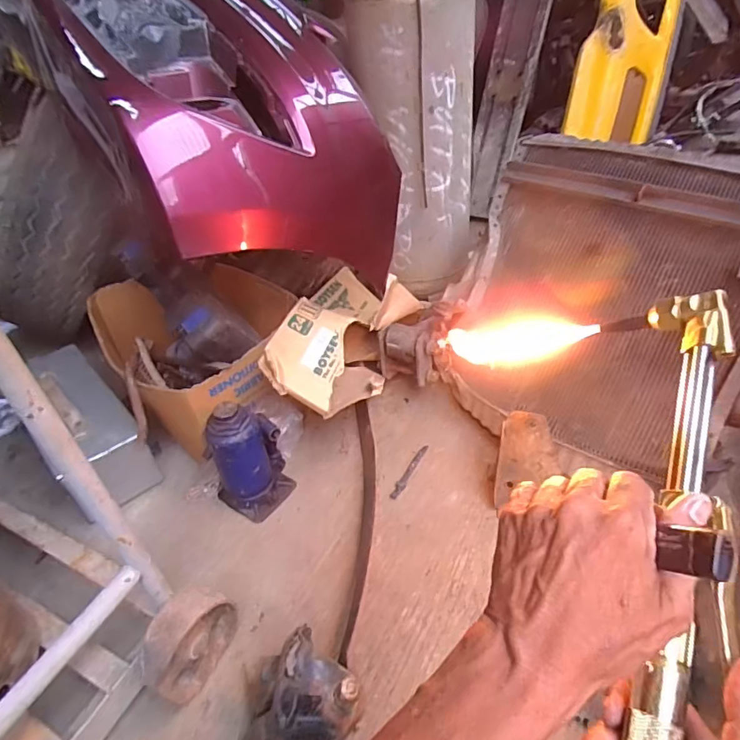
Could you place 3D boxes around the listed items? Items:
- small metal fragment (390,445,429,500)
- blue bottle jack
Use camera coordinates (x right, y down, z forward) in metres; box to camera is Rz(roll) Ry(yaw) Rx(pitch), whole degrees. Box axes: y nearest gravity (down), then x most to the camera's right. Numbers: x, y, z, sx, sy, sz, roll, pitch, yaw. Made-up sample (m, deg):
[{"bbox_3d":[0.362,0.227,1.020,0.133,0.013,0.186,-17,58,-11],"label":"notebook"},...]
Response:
[{"bbox_3d":[0.076,0.198,0.973,0.018,0.012,0.138,16,43,28],"label":"small metal fragment"},{"bbox_3d":[-0.223,0.152,0.928,0.111,0.211,0.138,21,46,32],"label":"blue bottle jack"}]

